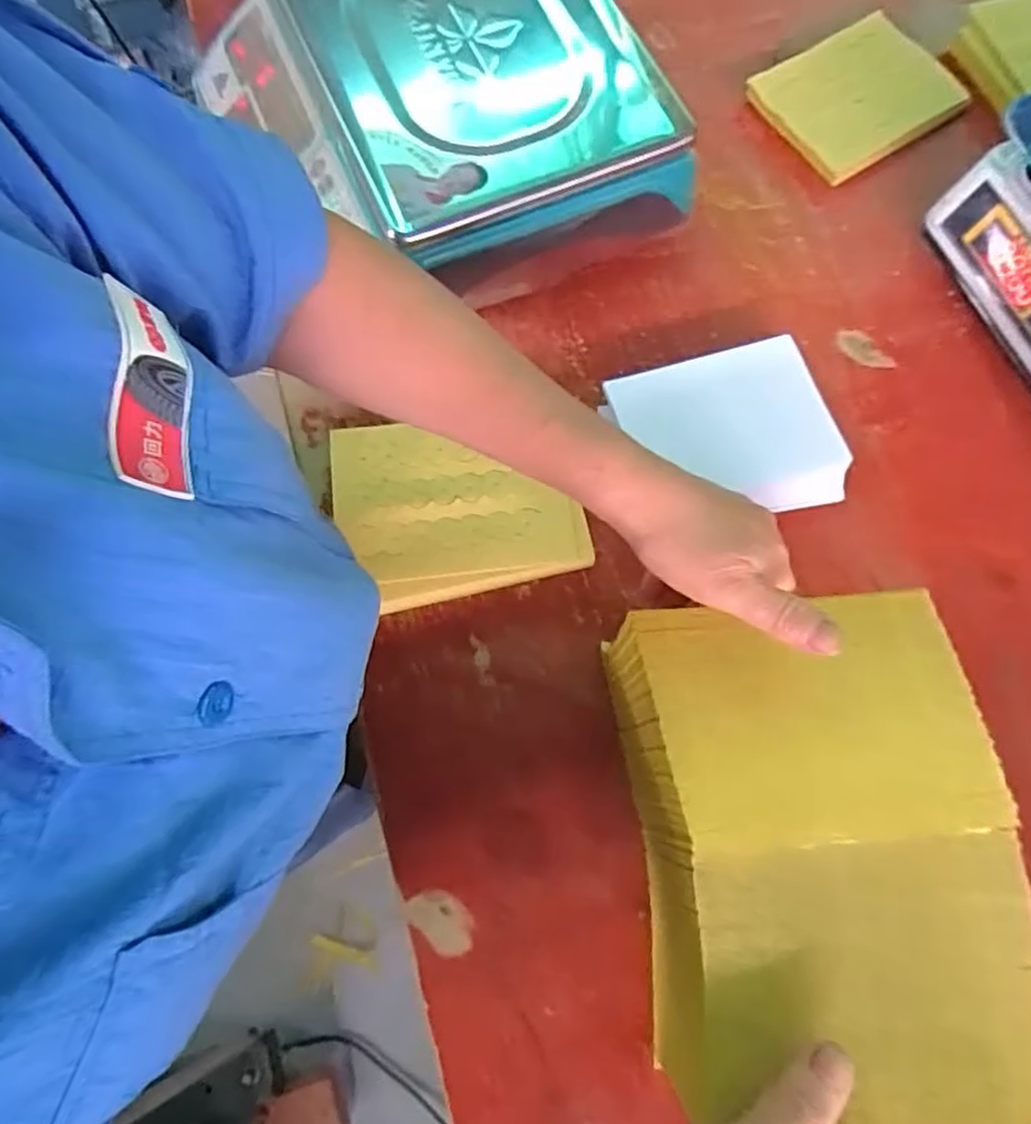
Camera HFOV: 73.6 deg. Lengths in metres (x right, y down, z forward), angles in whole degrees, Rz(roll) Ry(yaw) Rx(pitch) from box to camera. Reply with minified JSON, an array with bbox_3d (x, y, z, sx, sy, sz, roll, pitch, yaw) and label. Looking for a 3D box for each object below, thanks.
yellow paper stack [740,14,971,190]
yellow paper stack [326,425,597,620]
[{"bbox_3d":[0.305,-0.418,0.615,0.164,0.019,0.121,-33,77,-9],"label":"yellow paper stack"},{"bbox_3d":[-0.041,-0.040,0.490,0.163,0.033,0.127,-11,74,-3],"label":"yellow paper stack"}]

